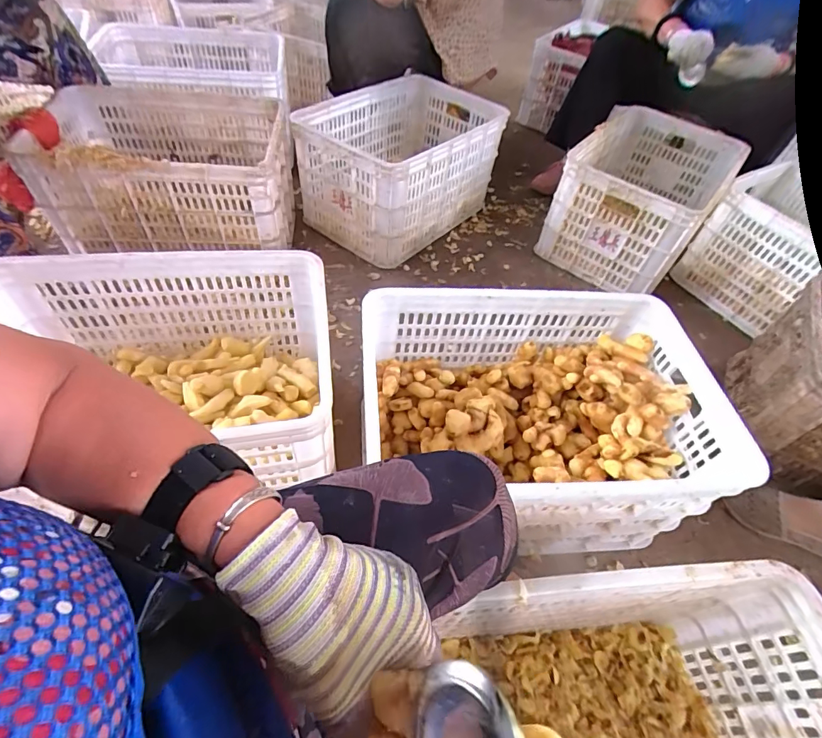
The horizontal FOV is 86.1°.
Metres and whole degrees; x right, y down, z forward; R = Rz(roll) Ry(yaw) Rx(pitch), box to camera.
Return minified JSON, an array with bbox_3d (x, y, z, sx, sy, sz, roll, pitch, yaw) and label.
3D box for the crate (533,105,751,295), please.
[{"bbox_3d":[0.680,-0.509,1.298,0.364,0.279,0.563,34,56,20],"label":"crate"}]

